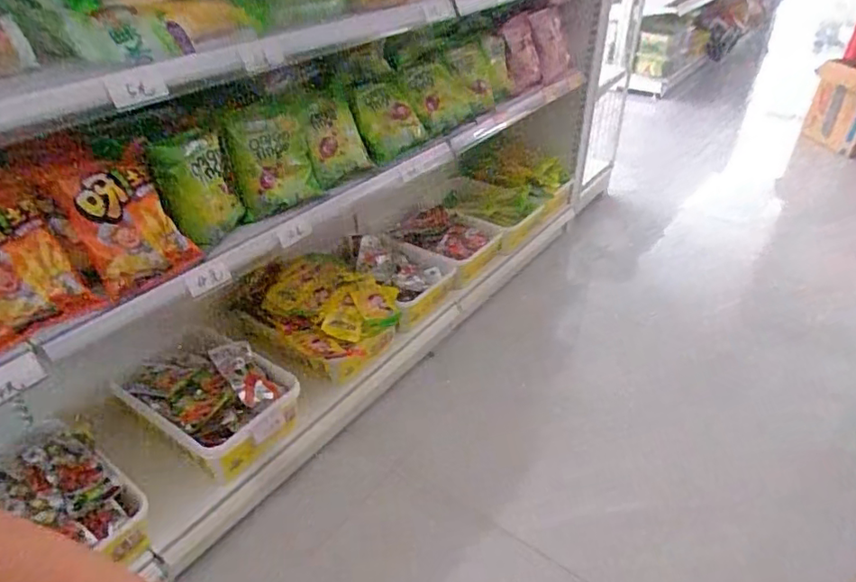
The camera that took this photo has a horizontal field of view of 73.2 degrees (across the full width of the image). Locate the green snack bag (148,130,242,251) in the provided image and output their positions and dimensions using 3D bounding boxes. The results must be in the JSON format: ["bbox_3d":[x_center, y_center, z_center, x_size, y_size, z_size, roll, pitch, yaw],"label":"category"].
[{"bbox_3d":[-0.352,-0.161,0.894,0.050,0.170,0.121,14,39,35],"label":"green snack bag"}]

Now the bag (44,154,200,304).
[{"bbox_3d":[-0.423,-0.093,0.801,0.136,0.183,0.039,-32,17,-24],"label":"bag"}]

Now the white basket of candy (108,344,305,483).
[{"bbox_3d":[-0.407,0.214,1.125,0.280,0.080,0.233,32,48,14],"label":"white basket of candy"}]

